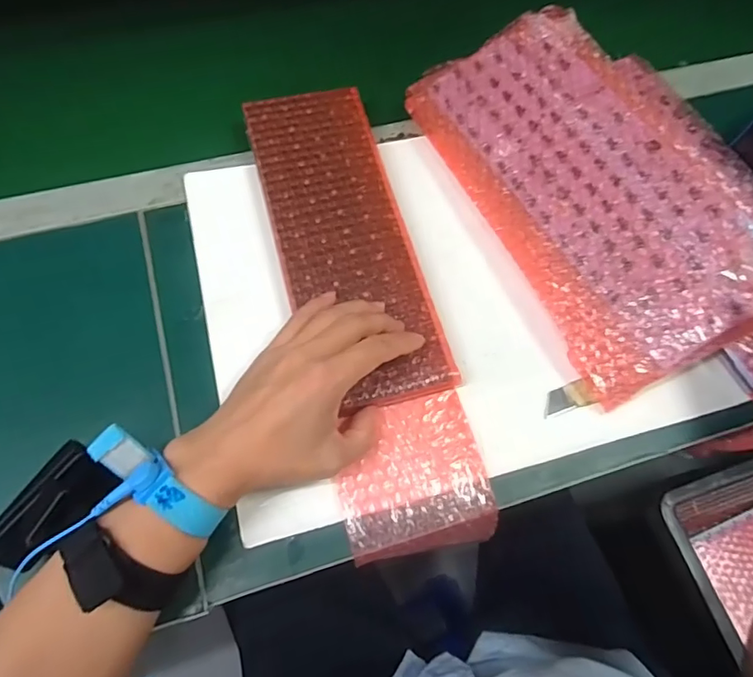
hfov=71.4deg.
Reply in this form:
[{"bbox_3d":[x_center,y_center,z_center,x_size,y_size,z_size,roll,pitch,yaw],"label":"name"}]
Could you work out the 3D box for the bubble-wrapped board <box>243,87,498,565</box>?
[{"bbox_3d":[-0.014,-0.038,0.392,0.099,0.021,0.375,-14,72,-9],"label":"bubble-wrapped board"}]

